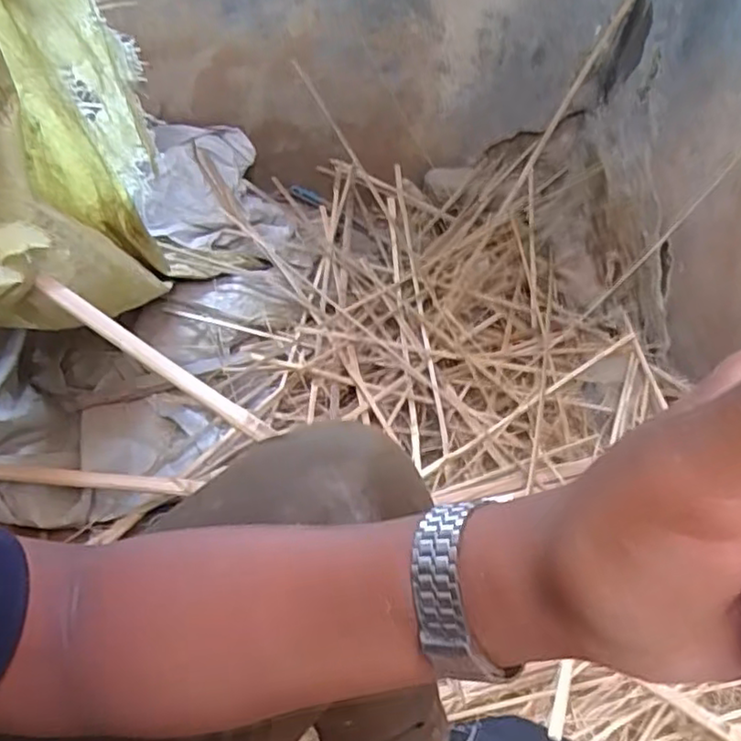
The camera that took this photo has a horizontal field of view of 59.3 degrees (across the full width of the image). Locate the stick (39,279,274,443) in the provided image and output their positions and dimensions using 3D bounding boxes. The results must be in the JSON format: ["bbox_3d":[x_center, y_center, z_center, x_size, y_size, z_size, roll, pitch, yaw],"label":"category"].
[{"bbox_3d":[-0.201,-0.009,0.611,0.252,0.012,0.017,36,44,-8],"label":"stick"}]

